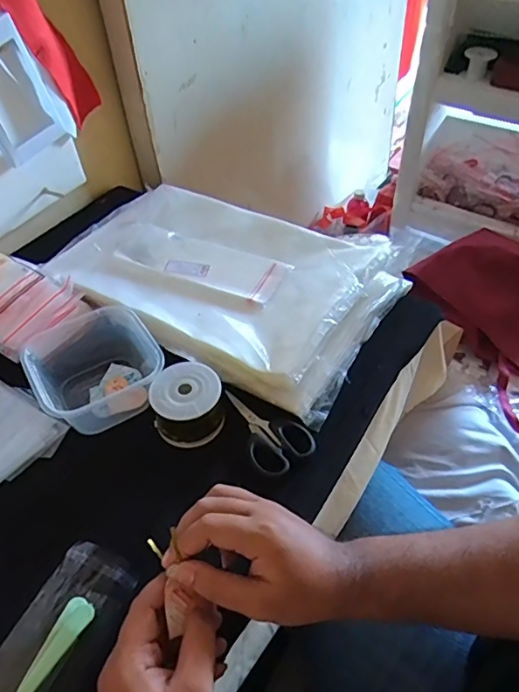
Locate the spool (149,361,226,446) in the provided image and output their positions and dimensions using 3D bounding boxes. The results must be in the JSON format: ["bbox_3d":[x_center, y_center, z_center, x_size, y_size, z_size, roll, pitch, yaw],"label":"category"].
[{"bbox_3d":[-0.069,0.059,0.510,0.063,0.054,0.067,-1,47,2],"label":"spool"}]

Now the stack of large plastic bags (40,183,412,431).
[{"bbox_3d":[-0.047,-0.083,0.636,0.379,0.042,0.250,21,51,21],"label":"stack of large plastic bags"}]

